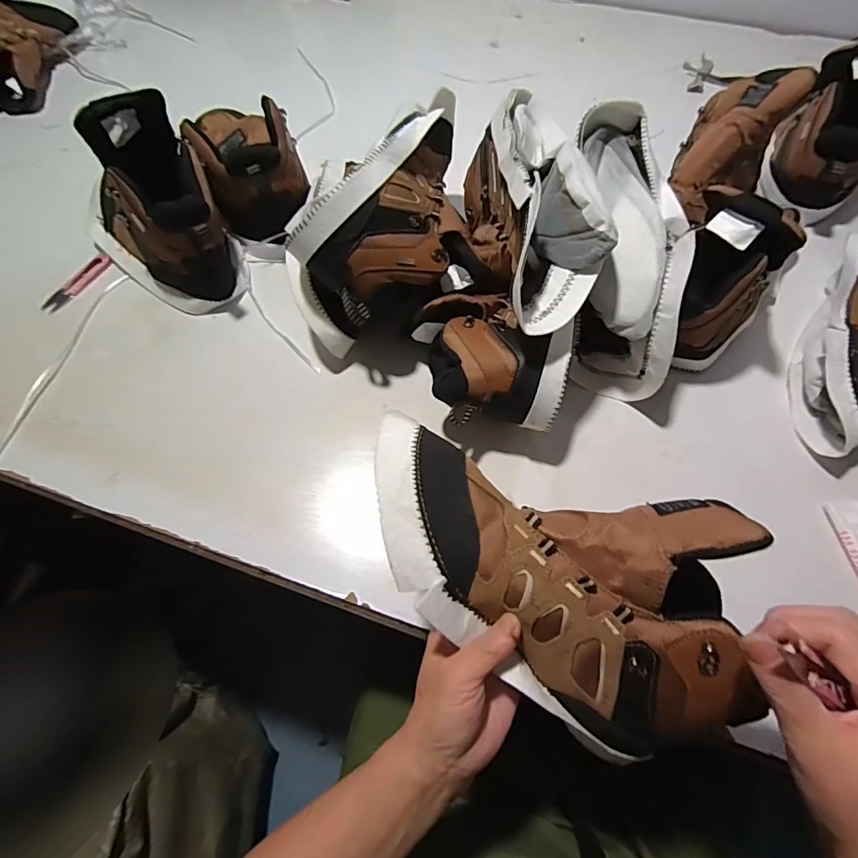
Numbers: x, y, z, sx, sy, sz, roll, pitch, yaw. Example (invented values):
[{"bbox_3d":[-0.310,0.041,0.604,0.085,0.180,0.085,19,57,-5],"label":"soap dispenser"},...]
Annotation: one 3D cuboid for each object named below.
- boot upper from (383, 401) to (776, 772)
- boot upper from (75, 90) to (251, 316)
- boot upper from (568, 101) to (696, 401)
[{"bbox_3d":[0.068,0.092,0.299,0.230,0.103,0.151,16,96,23],"label":"boot upper"},{"bbox_3d":[-0.328,-0.260,0.536,0.143,0.173,0.234,-35,68,-17],"label":"boot upper"},{"bbox_3d":[0.198,-0.182,0.462,0.093,0.121,0.291,0,91,1],"label":"boot upper"}]

